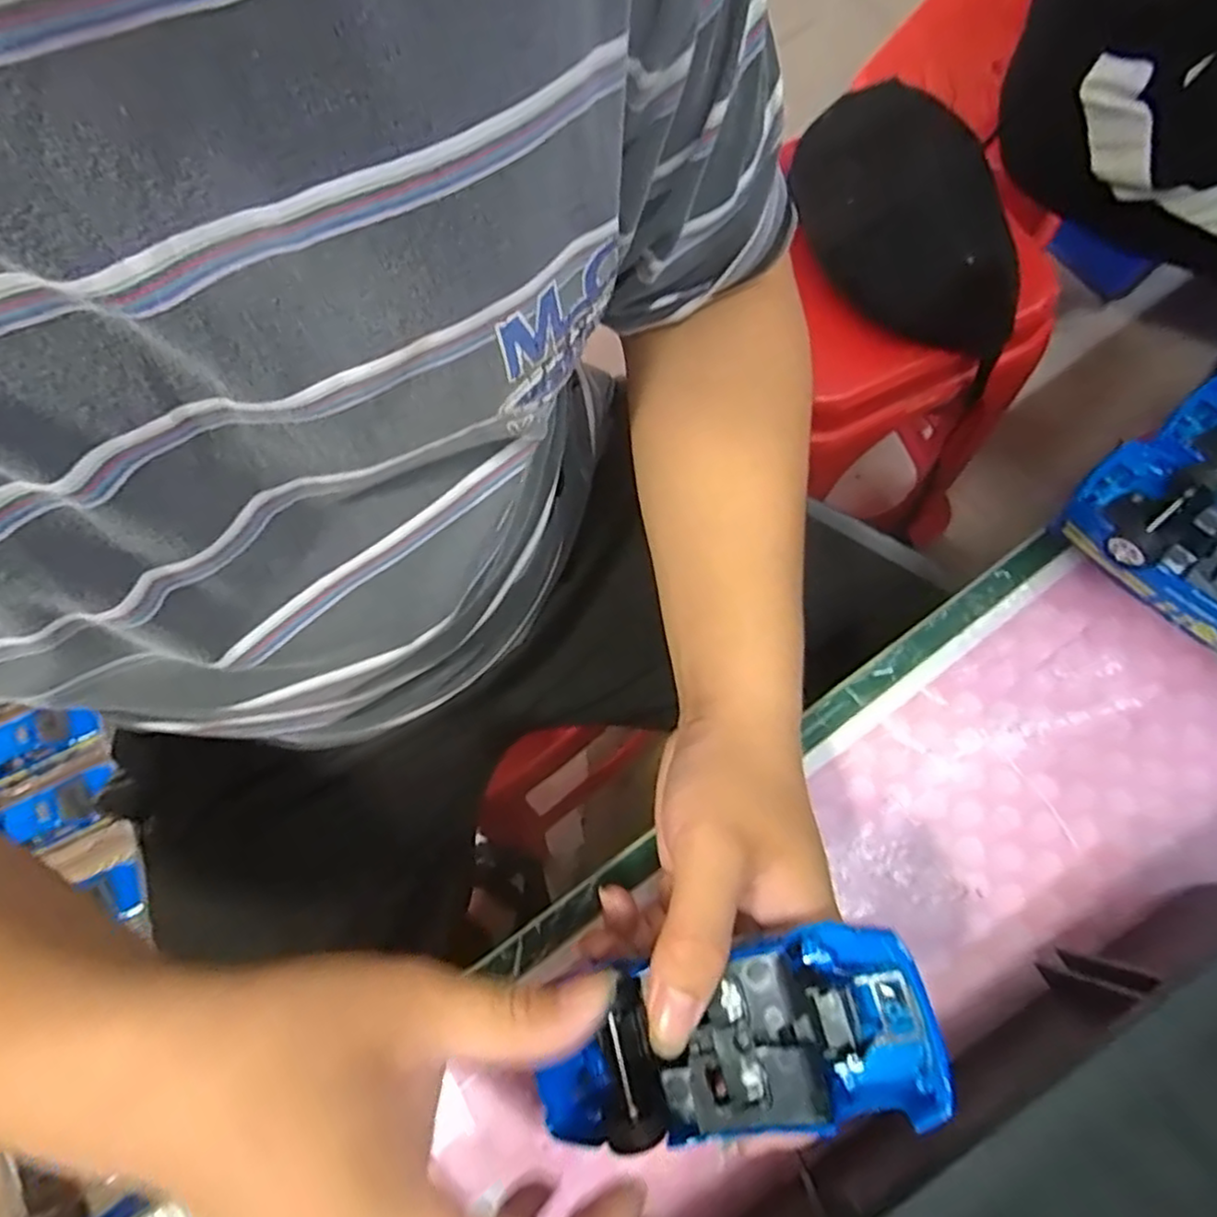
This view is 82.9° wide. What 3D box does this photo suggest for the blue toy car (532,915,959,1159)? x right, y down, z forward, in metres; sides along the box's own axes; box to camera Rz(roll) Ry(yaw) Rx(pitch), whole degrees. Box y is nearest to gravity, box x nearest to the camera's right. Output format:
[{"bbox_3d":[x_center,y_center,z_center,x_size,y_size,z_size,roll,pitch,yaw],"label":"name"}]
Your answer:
[{"bbox_3d":[0.039,0.146,0.230,0.132,0.028,0.055,-24,73,15],"label":"blue toy car"}]

